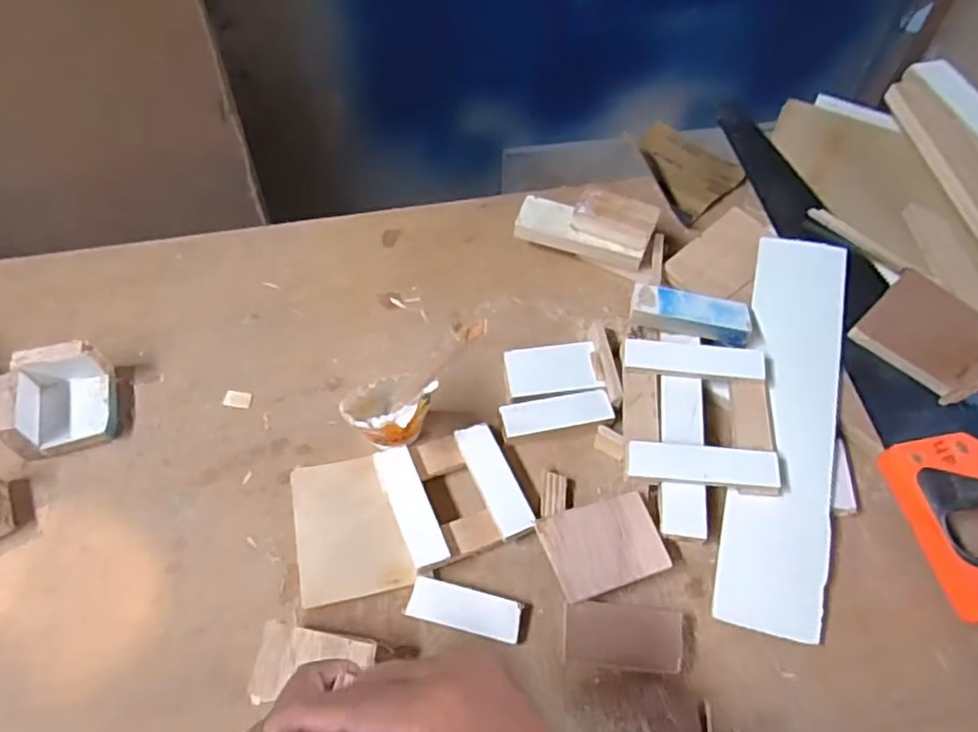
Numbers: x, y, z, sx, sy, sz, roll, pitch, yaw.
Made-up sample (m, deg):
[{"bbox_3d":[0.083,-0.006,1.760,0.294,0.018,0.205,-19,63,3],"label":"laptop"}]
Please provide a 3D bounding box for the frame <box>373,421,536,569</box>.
[{"bbox_3d":[-0.026,0.094,0.491,0.090,0.022,0.092,-20,62,-14],"label":"frame"}]

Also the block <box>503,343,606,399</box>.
[{"bbox_3d":[0.051,0.006,0.549,0.073,0.022,0.045,-4,59,-5],"label":"block"}]

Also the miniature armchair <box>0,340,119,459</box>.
[{"bbox_3d":[-0.326,0.026,0.506,0.070,0.046,0.070,-16,61,-12],"label":"miniature armchair"}]

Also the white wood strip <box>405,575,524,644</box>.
[{"bbox_3d":[-0.016,0.166,0.454,0.075,0.014,0.027,13,59,5],"label":"white wood strip"}]

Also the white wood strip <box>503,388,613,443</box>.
[{"bbox_3d":[0.053,0.038,0.528,0.086,0.010,0.028,-12,72,-7],"label":"white wood strip"}]

